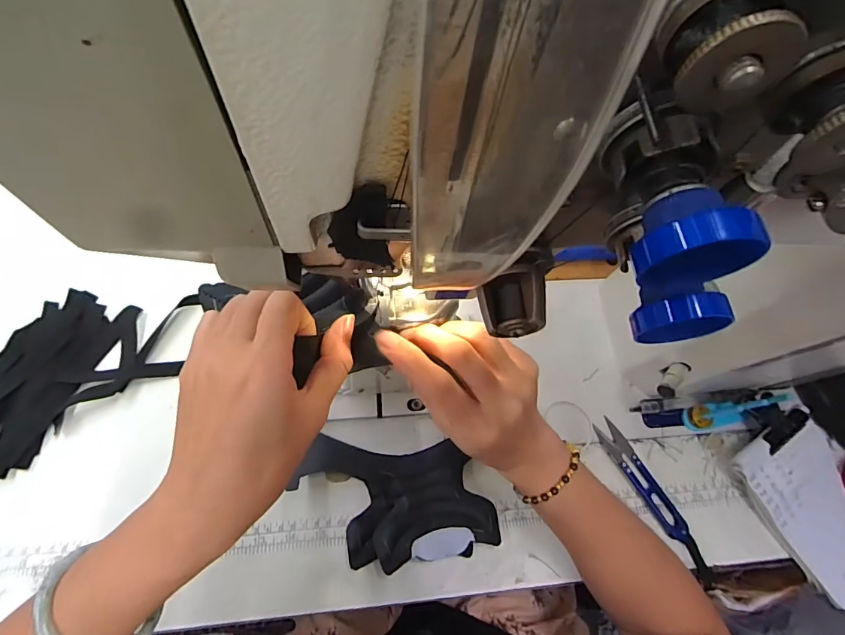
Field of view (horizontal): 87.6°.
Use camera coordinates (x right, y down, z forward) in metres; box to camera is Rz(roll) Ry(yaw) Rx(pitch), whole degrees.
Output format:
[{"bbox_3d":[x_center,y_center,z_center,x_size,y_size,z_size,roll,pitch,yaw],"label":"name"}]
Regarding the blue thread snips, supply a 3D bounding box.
[{"bbox_3d":[0.222,0.170,0.422,0.026,0.007,0.156,-25,67,-17],"label":"blue thread snips"}]

